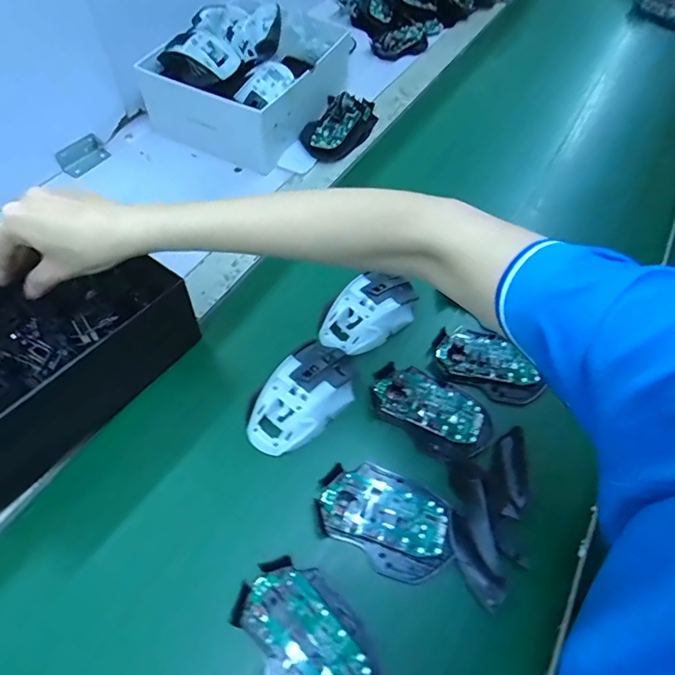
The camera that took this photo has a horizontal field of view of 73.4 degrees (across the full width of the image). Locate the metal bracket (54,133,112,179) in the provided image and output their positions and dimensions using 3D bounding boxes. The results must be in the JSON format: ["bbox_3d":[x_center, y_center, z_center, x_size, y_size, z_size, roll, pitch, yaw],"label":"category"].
[{"bbox_3d":[-0.328,-0.237,0.587,0.024,0.027,0.063,31,61,17],"label":"metal bracket"}]

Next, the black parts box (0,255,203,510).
[{"bbox_3d":[-0.280,-0.004,0.398,0.208,0.091,0.227,35,62,19],"label":"black parts box"}]

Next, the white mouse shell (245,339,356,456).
[{"bbox_3d":[-0.029,0.049,0.408,0.064,0.029,0.117,35,62,18],"label":"white mouse shell"}]

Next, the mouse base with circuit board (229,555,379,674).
[{"bbox_3d":[-0.022,0.217,0.321,0.072,0.015,0.113,-33,64,-22],"label":"mouse base with circuit board"}]

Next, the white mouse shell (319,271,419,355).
[{"bbox_3d":[0.031,-0.028,0.462,0.106,0.031,0.063,-28,62,-20],"label":"white mouse shell"}]

